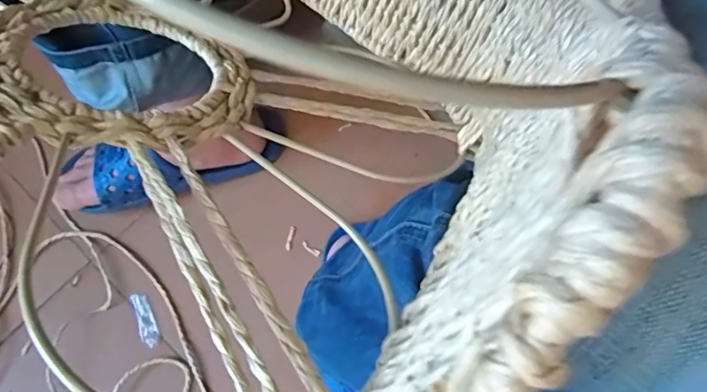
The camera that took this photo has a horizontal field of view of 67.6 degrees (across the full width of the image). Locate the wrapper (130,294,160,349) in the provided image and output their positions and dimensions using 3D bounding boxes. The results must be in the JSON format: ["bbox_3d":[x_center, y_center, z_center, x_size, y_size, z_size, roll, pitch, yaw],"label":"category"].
[{"bbox_3d":[-0.243,0.144,0.617,0.020,0.004,0.064,-21,73,-8],"label":"wrapper"}]

